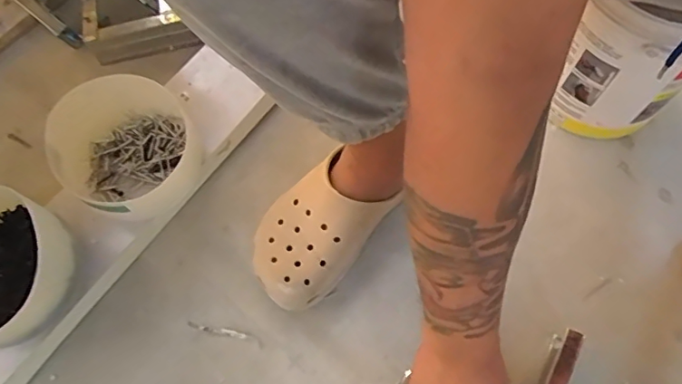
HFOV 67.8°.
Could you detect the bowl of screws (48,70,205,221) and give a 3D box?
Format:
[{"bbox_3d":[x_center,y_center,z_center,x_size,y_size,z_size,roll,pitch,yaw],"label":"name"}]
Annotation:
[{"bbox_3d":[-0.243,-0.042,0.583,0.155,0.108,0.148,0,68,0],"label":"bowl of screws"}]

